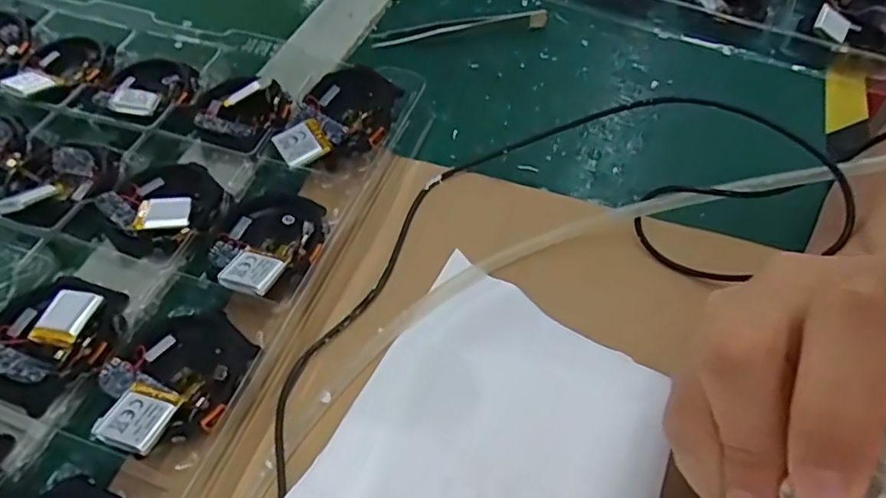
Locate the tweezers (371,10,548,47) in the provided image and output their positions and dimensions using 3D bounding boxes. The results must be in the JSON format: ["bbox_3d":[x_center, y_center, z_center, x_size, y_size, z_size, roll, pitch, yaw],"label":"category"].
[{"bbox_3d":[0.012,-0.142,0.370,0.112,0.009,0.016,-7,55,-7],"label":"tweezers"}]

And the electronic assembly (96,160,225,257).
[{"bbox_3d":[-0.128,-0.020,0.268,0.050,0.012,0.048,1,55,-1],"label":"electronic assembly"}]

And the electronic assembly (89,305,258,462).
[{"bbox_3d":[-0.099,0.048,0.216,0.045,0.016,0.056,29,59,17],"label":"electronic assembly"}]

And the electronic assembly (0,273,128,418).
[{"bbox_3d":[-0.156,0.034,0.230,0.054,0.016,0.054,16,56,9],"label":"electronic assembly"}]

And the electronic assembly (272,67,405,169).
[{"bbox_3d":[-0.052,-0.062,0.293,0.049,0.027,0.061,19,56,11],"label":"electronic assembly"}]

